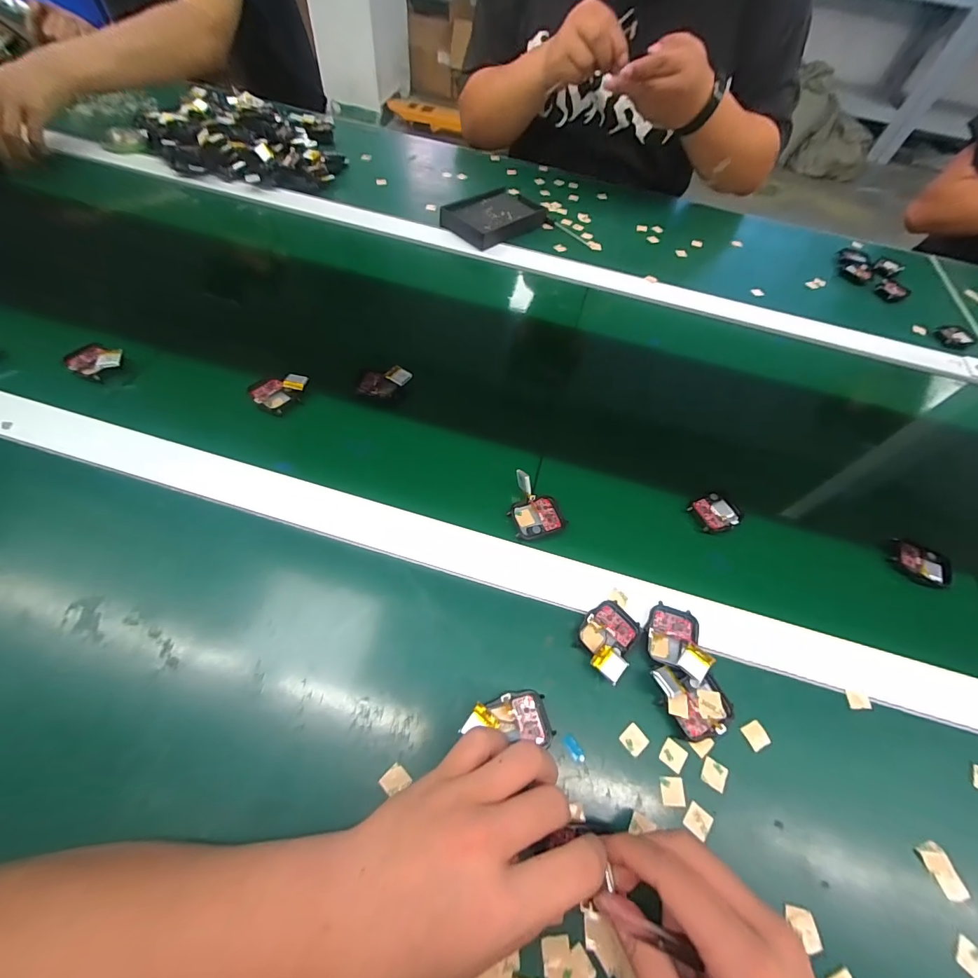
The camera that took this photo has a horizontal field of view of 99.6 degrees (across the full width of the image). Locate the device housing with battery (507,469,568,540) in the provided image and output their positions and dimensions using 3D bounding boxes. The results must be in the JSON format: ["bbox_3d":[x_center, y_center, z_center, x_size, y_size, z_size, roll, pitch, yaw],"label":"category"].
[{"bbox_3d":[0.038,0.013,0.360,0.045,0.020,0.056,-16,62,-14],"label":"device housing with battery"}]

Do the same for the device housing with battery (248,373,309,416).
[{"bbox_3d":[-0.205,-0.096,0.400,0.043,0.017,0.048,19,60,7],"label":"device housing with battery"}]

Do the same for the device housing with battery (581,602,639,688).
[{"bbox_3d":[0.088,0.109,0.305,0.038,0.016,0.055,27,61,12],"label":"device housing with battery"}]

